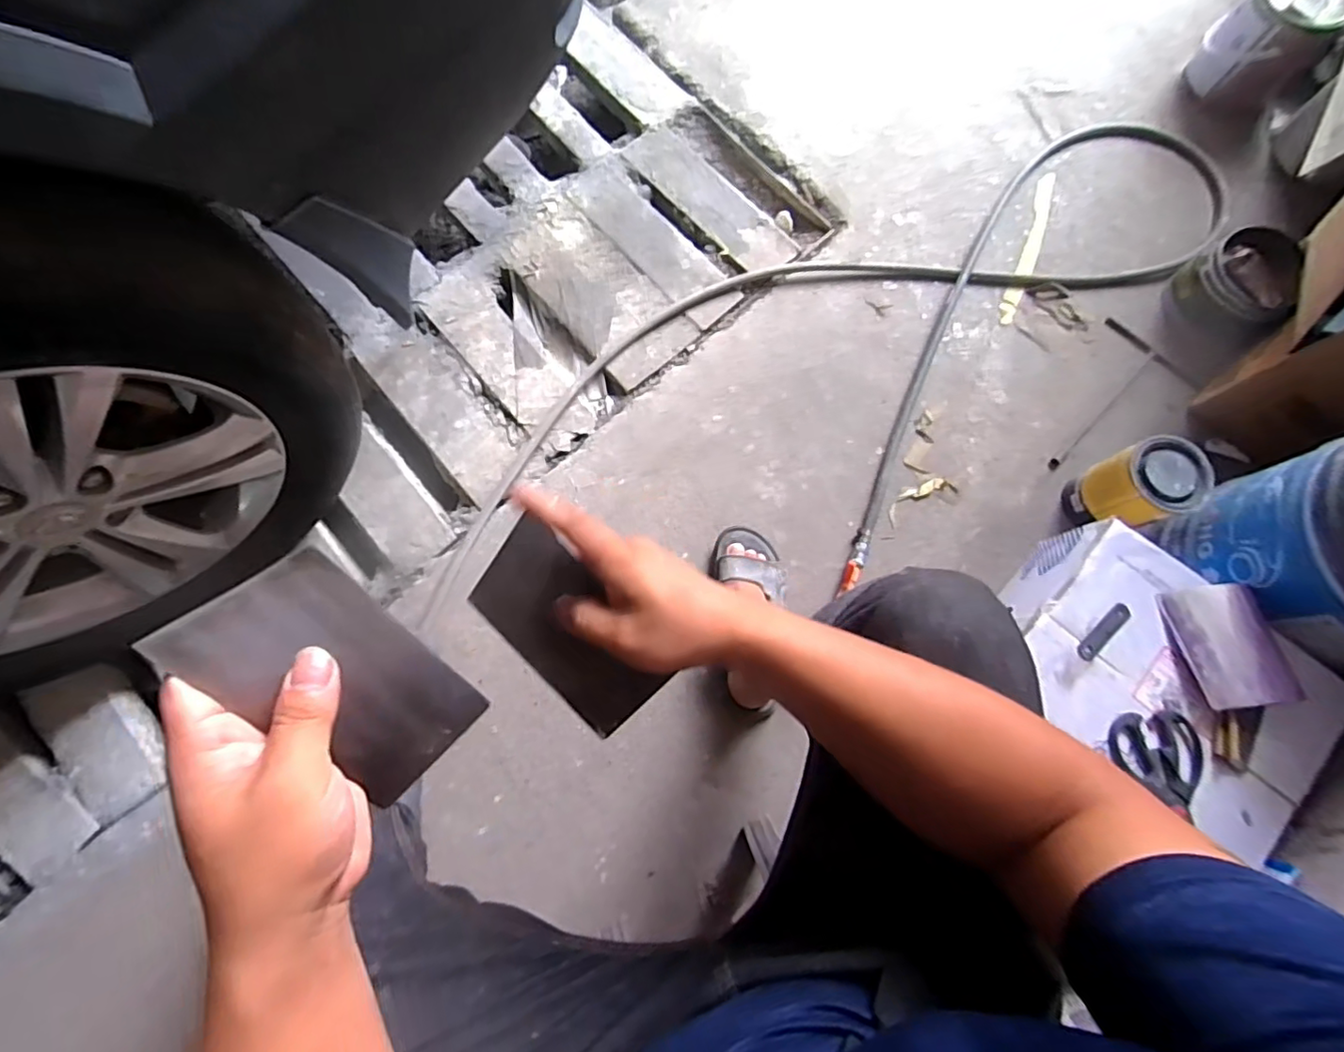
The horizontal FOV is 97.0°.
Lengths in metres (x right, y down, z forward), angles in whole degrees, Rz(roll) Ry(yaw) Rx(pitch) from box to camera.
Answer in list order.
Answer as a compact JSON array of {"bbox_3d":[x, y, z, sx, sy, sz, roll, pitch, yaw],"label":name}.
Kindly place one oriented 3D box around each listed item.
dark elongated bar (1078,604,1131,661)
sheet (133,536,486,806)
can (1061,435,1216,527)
[{"bbox_3d":[0.518,0.128,0.712,0.088,0.009,0.024,-42,80,-10],"label":"dark elongated bar"},{"bbox_3d":[-0.160,0.075,0.288,0.072,0.005,0.134,-45,121,-18],"label":"sheet"},{"bbox_3d":[0.659,-0.051,0.856,0.113,0.145,0.103,0,75,-1],"label":"can"}]

